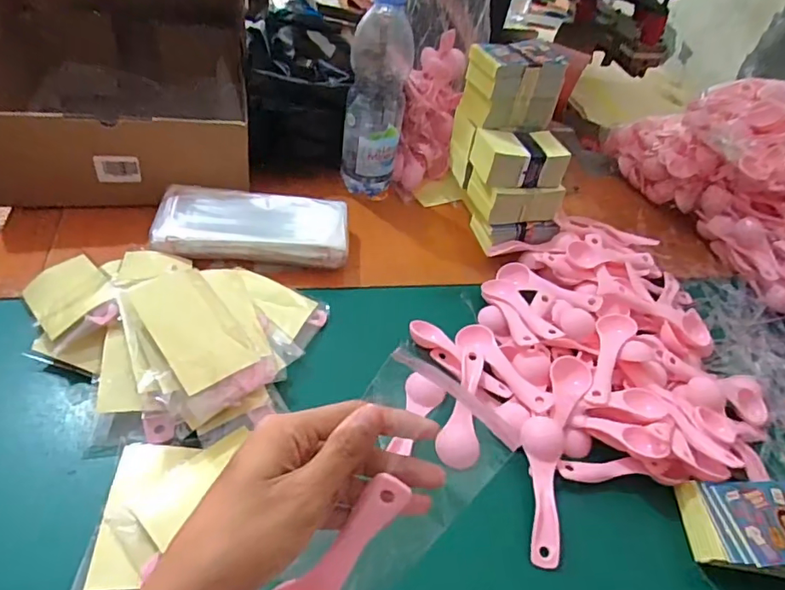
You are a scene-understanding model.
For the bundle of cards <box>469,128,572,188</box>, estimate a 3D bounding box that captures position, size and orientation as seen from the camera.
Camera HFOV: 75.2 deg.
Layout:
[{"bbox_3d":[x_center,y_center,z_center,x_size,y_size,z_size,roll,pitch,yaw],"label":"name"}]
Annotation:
[{"bbox_3d":[0.147,-0.159,0.589,0.094,0.042,0.070,0,47,-14],"label":"bundle of cards"}]

